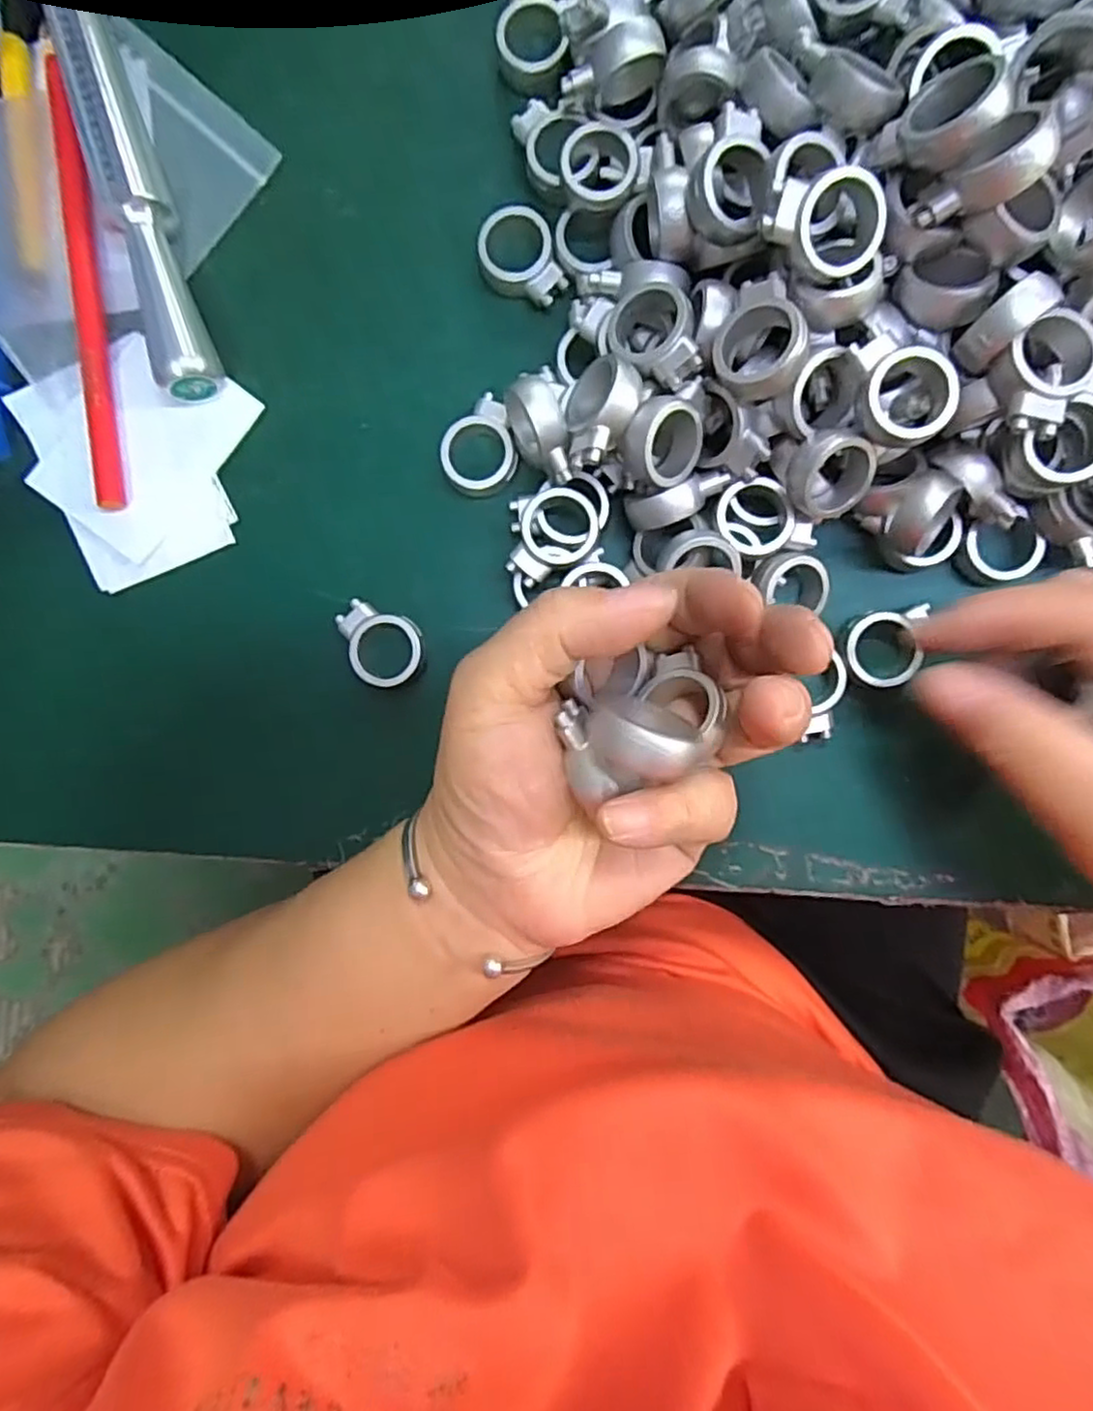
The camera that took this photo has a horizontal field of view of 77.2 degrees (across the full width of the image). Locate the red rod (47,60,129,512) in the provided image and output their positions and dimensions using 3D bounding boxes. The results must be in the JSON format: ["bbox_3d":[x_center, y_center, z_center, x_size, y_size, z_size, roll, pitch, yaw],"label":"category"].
[{"bbox_3d":[-0.161,-0.146,0.238,0.009,0.007,0.152,-5,92,4],"label":"red rod"}]

